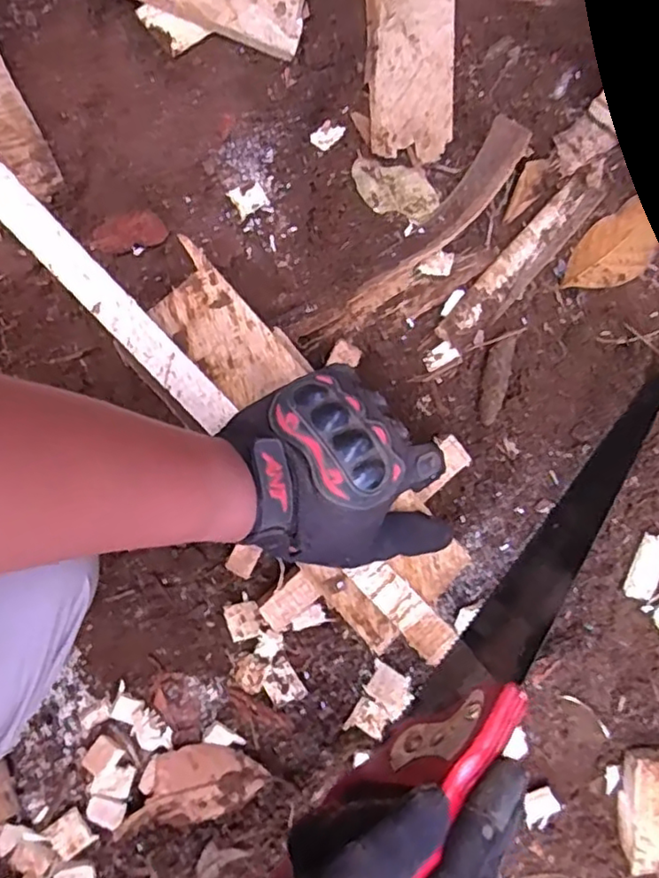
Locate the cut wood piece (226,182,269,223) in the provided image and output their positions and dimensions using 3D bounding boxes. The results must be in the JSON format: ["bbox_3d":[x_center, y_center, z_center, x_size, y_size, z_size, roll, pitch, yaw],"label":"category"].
[{"bbox_3d":[-0.065,-0.192,0.517,0.028,0.006,0.025,-28,79,-6],"label":"cut wood piece"}]

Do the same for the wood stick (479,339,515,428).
[{"bbox_3d":[0.132,-0.047,0.513,0.018,0.017,0.068,13,78,3],"label":"wood stick"}]

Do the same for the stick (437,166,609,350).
[{"bbox_3d":[0.170,-0.157,0.541,0.034,0.011,0.213,41,81,9],"label":"stick"}]

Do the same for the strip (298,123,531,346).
[{"bbox_3d":[0.073,-0.159,0.520,0.039,0.032,0.253,40,81,8],"label":"strip"}]

